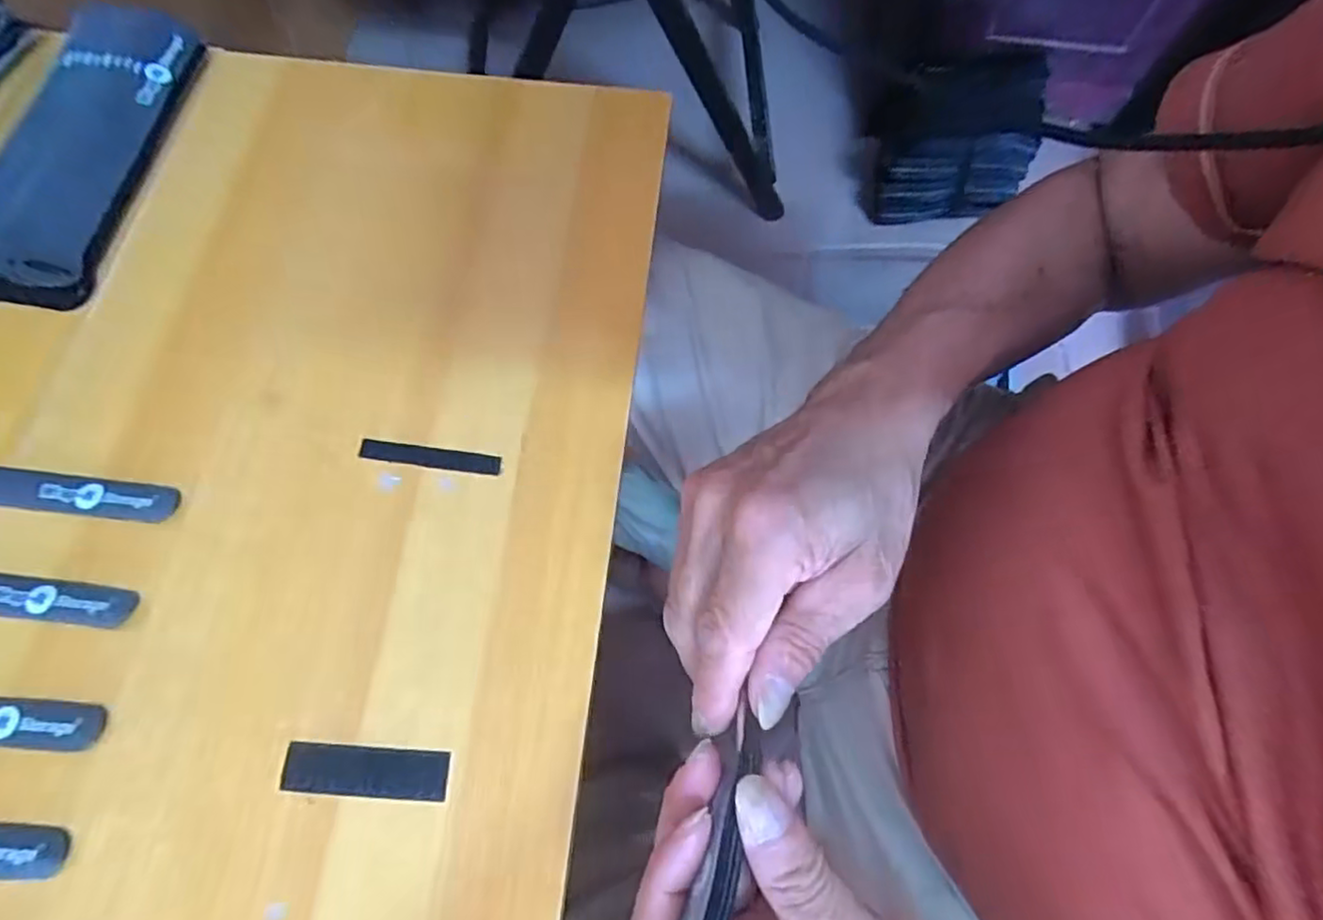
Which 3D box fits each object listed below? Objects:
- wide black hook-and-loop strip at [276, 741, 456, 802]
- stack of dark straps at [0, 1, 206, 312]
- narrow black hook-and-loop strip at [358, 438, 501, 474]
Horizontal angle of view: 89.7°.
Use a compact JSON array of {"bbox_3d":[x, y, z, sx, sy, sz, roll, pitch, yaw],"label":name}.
[{"bbox_3d":[-0.126,0.132,0.283,0.069,0.004,0.020,4,70,-1],"label":"wide black hook-and-loop strip"},{"bbox_3d":[-0.335,-0.184,0.383,0.067,0.029,0.209,8,70,1],"label":"stack of dark straps"},{"bbox_3d":[-0.117,-0.002,0.336,0.071,0.004,0.012,8,70,1],"label":"narrow black hook-and-loop strip"}]

